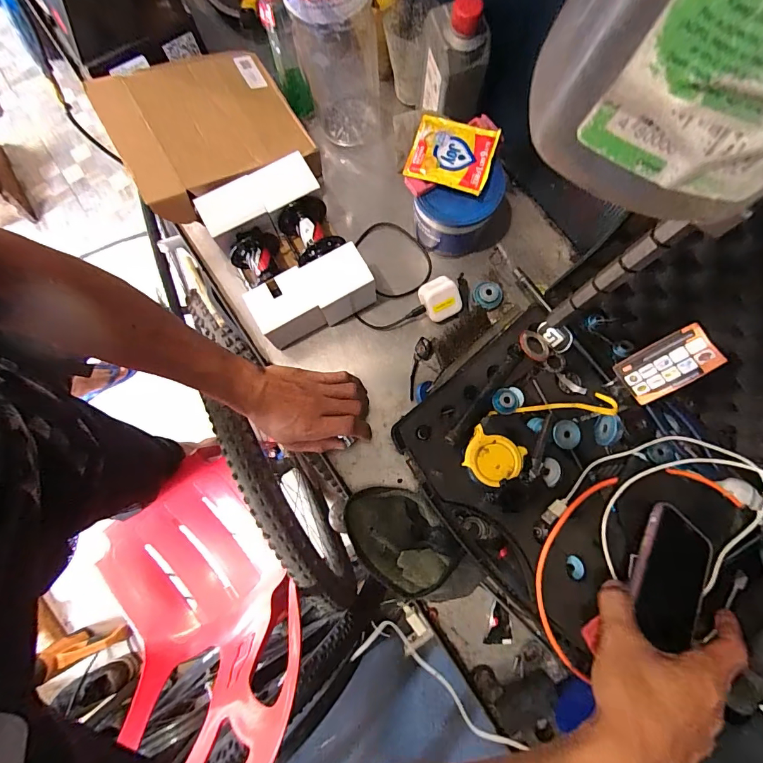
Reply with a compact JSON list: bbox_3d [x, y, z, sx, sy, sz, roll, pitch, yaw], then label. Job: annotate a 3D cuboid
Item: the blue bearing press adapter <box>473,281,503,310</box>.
[{"bbox_3d":[0.139,-0.110,0.523,0.038,0.019,0.033,9,79,3],"label":"blue bearing press adapter"}]

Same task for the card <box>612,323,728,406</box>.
[{"bbox_3d":[0.299,-0.016,0.424,0.006,0.089,0.051,-19,74,-38],"label":"card"}]

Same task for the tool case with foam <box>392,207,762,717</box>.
[{"bbox_3d":[0.232,0.067,0.354,0.335,0.284,0.334,-39,81,-6],"label":"tool case with foam"}]

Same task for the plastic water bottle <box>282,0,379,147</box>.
[{"bbox_3d":[-0.054,-0.396,0.432,0.087,0.305,0.107,-4,79,1],"label":"plastic water bottle"}]

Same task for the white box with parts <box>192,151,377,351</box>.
[{"bbox_3d":[-0.119,-0.162,0.514,0.138,0.078,0.200,-29,80,-4],"label":"white box with parts"}]

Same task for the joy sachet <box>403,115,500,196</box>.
[{"bbox_3d":[0.079,-0.261,0.461,0.091,0.010,0.081,18,80,5],"label":"joy sachet"}]

